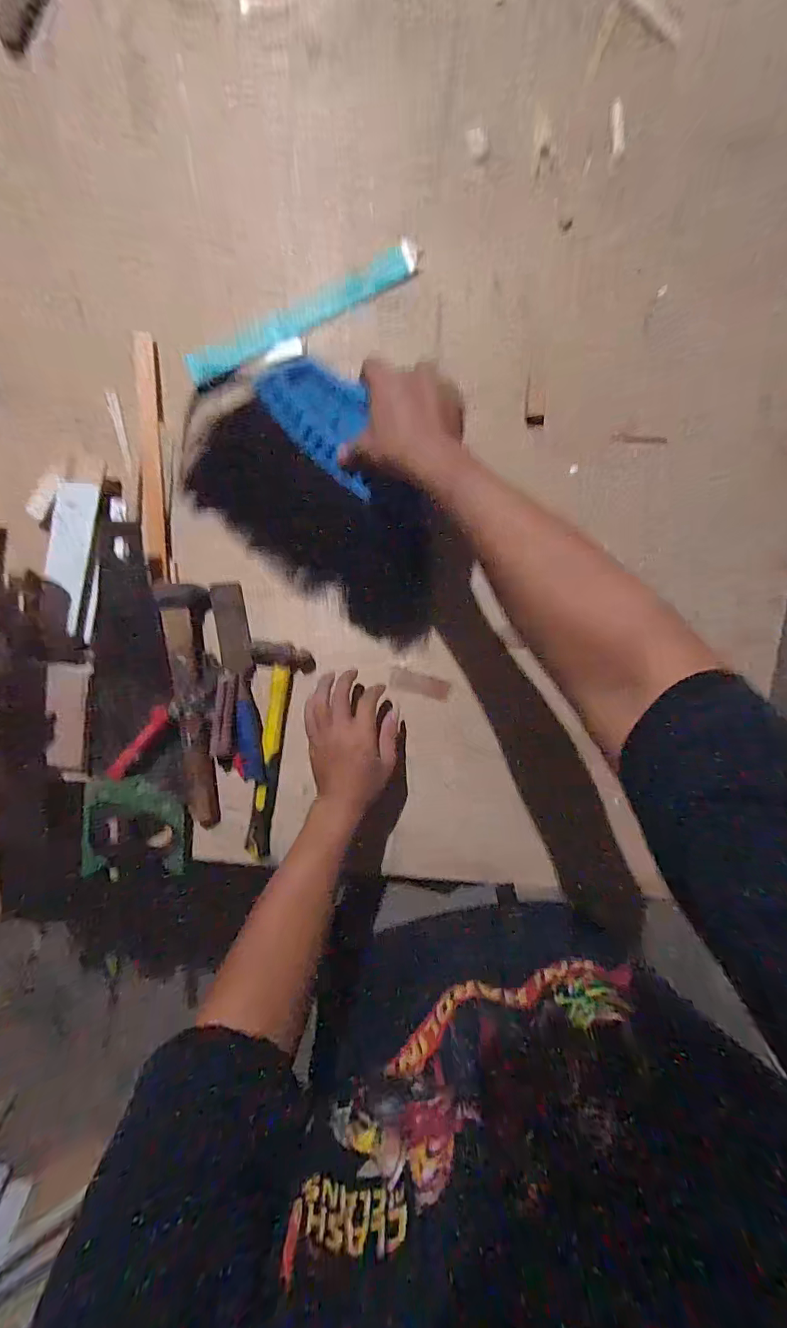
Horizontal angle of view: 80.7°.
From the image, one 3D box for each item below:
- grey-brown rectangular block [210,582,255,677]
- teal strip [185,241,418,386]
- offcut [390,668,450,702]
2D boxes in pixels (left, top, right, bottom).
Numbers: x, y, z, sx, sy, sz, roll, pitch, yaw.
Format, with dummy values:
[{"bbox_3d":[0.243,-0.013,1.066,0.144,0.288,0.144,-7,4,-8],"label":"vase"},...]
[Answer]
[{"bbox_3d":[-0.205,-0.045,0.591,0.037,0.012,0.114,-6,98,1],"label":"grey-brown rectangular block"},{"bbox_3d":[-0.107,-0.405,0.537,0.286,0.015,0.031,-25,99,3],"label":"teal strip"},{"bbox_3d":[0.035,0.027,0.610,0.080,0.005,0.026,17,98,-2],"label":"offcut"}]

